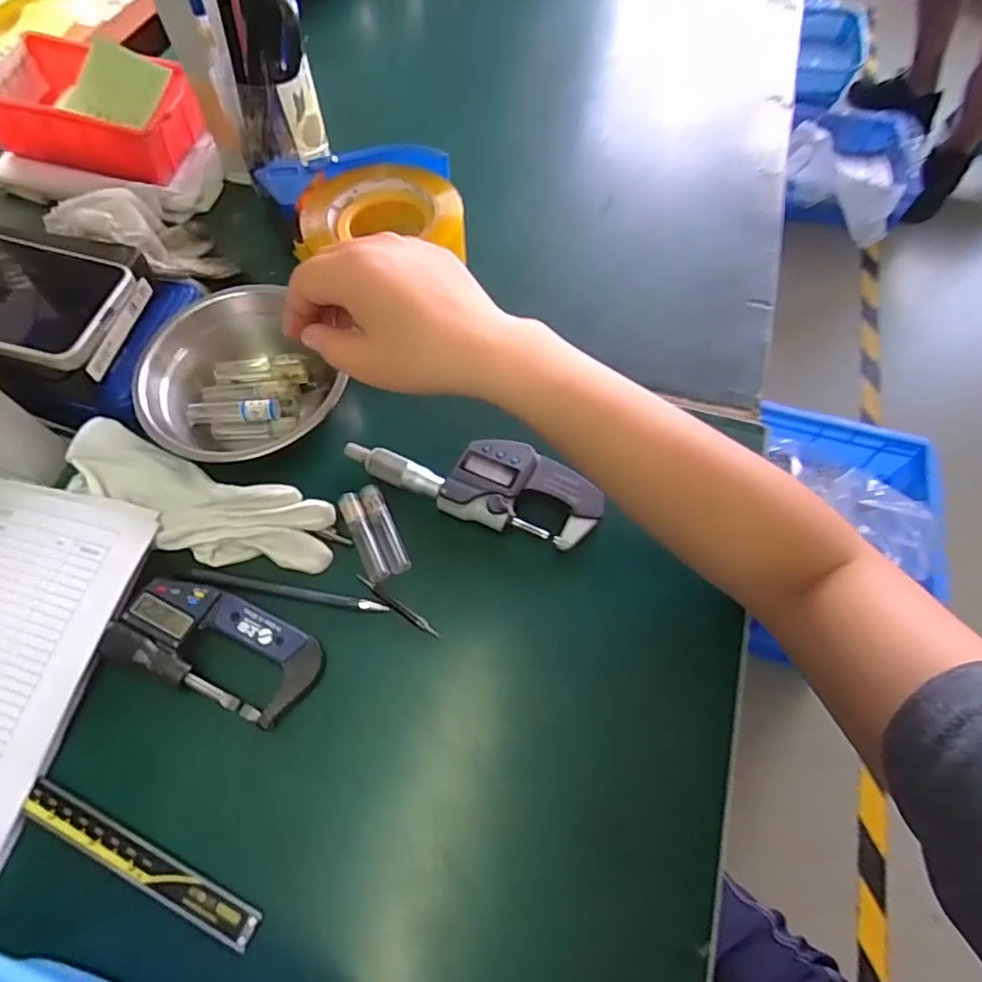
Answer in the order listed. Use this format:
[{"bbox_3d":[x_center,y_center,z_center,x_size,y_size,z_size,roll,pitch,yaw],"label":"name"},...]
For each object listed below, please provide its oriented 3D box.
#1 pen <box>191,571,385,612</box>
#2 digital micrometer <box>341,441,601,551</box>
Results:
[{"bbox_3d":[-0.118,0.059,0.350,0.118,0.009,0.006,9,65,7],"label":"pen"},{"bbox_3d":[-0.011,-0.009,0.364,0.160,0.018,0.054,16,66,10],"label":"digital micrometer"}]

